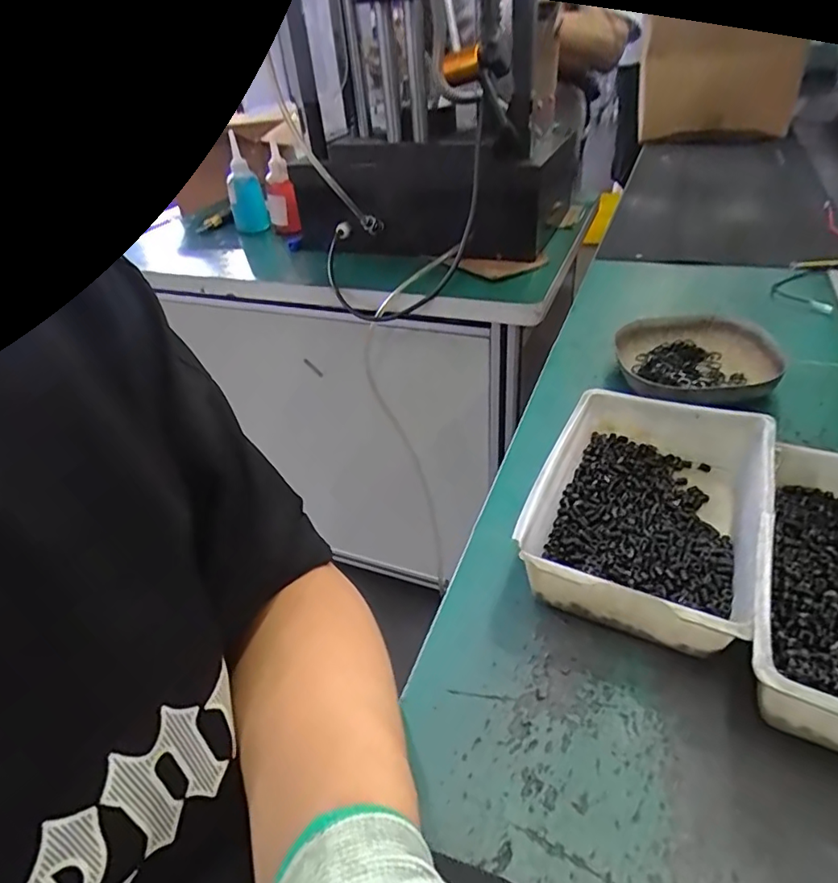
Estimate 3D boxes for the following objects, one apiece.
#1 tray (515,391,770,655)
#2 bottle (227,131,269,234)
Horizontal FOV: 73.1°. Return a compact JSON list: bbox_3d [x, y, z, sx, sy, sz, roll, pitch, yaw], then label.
[{"bbox_3d":[0.158,0.042,0.396,0.139,0.051,0.203,15,41,25],"label":"tray"},{"bbox_3d":[-0.323,-0.469,1.040,0.060,0.155,0.044,-15,38,-12],"label":"bottle"}]

